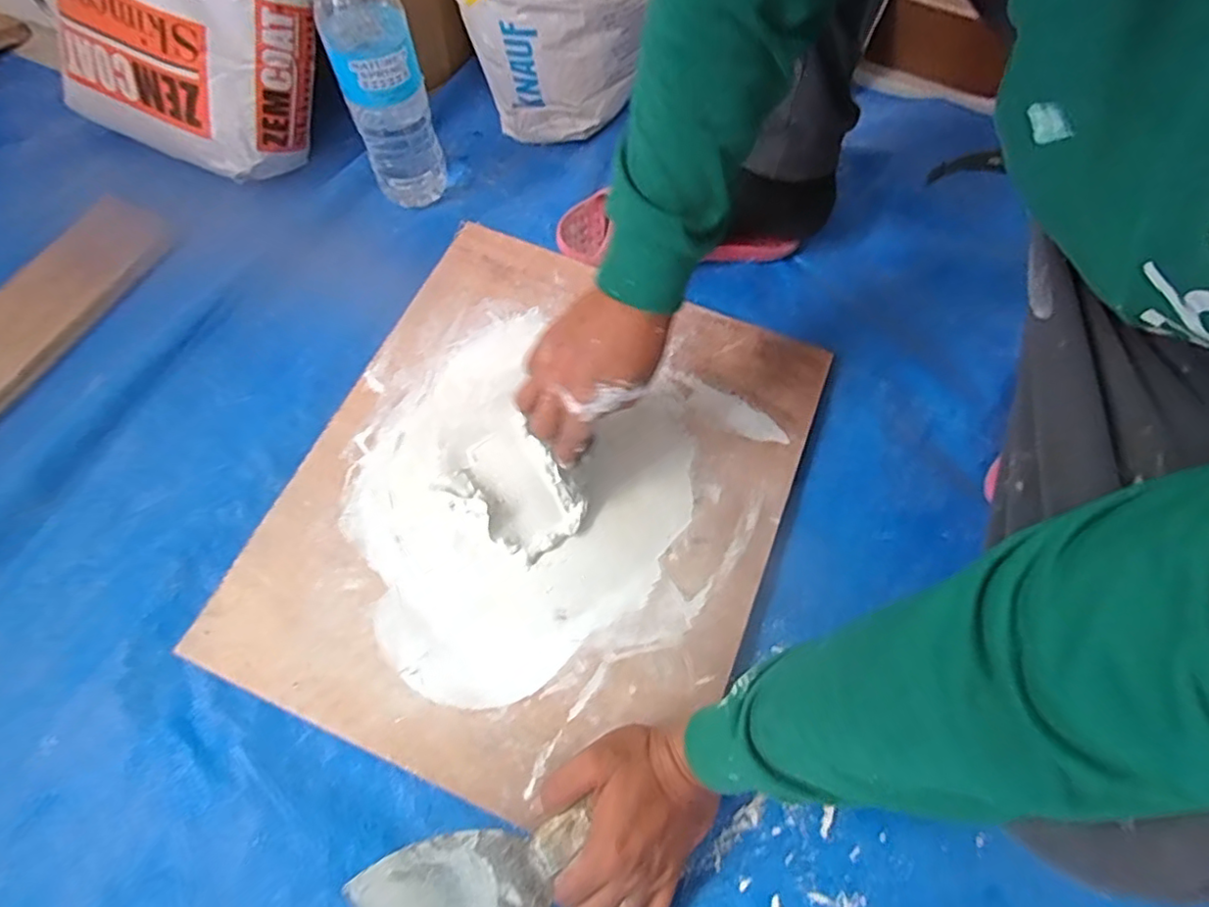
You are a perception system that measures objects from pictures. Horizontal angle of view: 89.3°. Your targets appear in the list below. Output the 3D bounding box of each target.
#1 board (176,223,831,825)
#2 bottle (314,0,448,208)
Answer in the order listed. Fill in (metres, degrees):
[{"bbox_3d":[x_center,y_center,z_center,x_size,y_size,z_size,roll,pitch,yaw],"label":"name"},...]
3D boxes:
[{"bbox_3d":[-0.058,0.029,0.555,0.413,0.018,0.487,22,68,7],"label":"board"},{"bbox_3d":[-0.218,-0.362,0.602,0.075,0.257,0.063,-17,68,-8],"label":"bottle"}]

